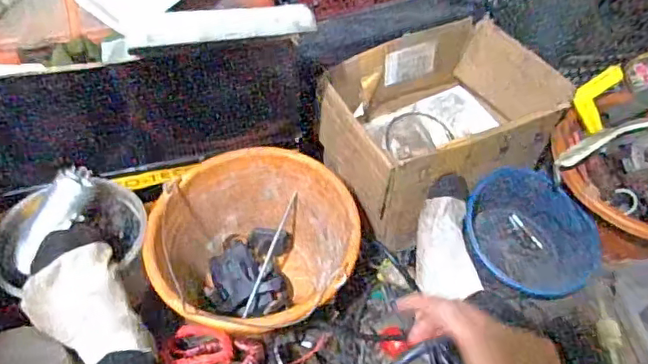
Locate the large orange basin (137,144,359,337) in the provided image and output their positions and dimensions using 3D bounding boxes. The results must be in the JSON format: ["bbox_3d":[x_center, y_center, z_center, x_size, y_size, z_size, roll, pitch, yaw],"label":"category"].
[{"bbox_3d":[-0.087,0.102,0.742,0.247,0.170,0.230,1,53,-1],"label":"large orange basin"}]

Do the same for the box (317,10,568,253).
[{"bbox_3d":[0.163,-0.083,0.829,0.310,0.162,0.244,-24,57,-18],"label":"box"}]

